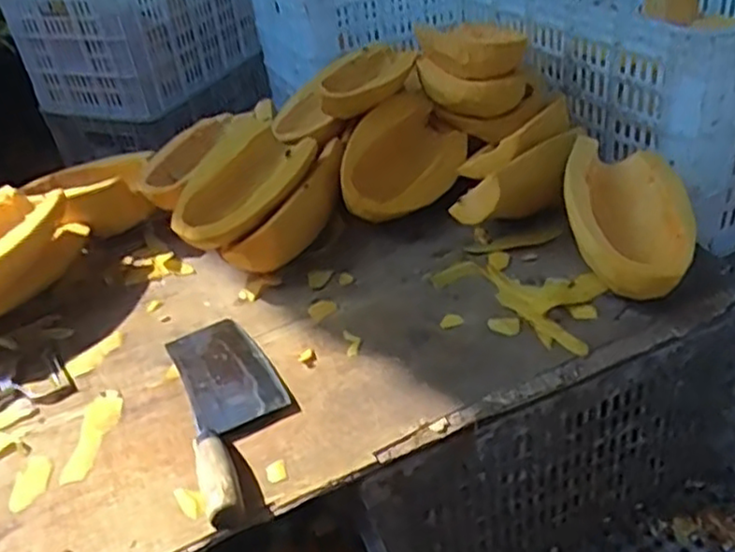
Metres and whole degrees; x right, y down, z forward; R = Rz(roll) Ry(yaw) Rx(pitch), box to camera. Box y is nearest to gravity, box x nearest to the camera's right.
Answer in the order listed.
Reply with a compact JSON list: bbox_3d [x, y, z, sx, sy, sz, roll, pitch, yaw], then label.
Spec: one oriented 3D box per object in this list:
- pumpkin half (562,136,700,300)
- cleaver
[{"bbox_3d":[0.261,-0.054,0.709,0.113,0.092,0.210,-1,36,10],"label":"pumpkin half"},{"bbox_3d":[-0.121,0.111,0.626,0.090,0.033,0.243,-18,37,-14],"label":"cleaver"}]

